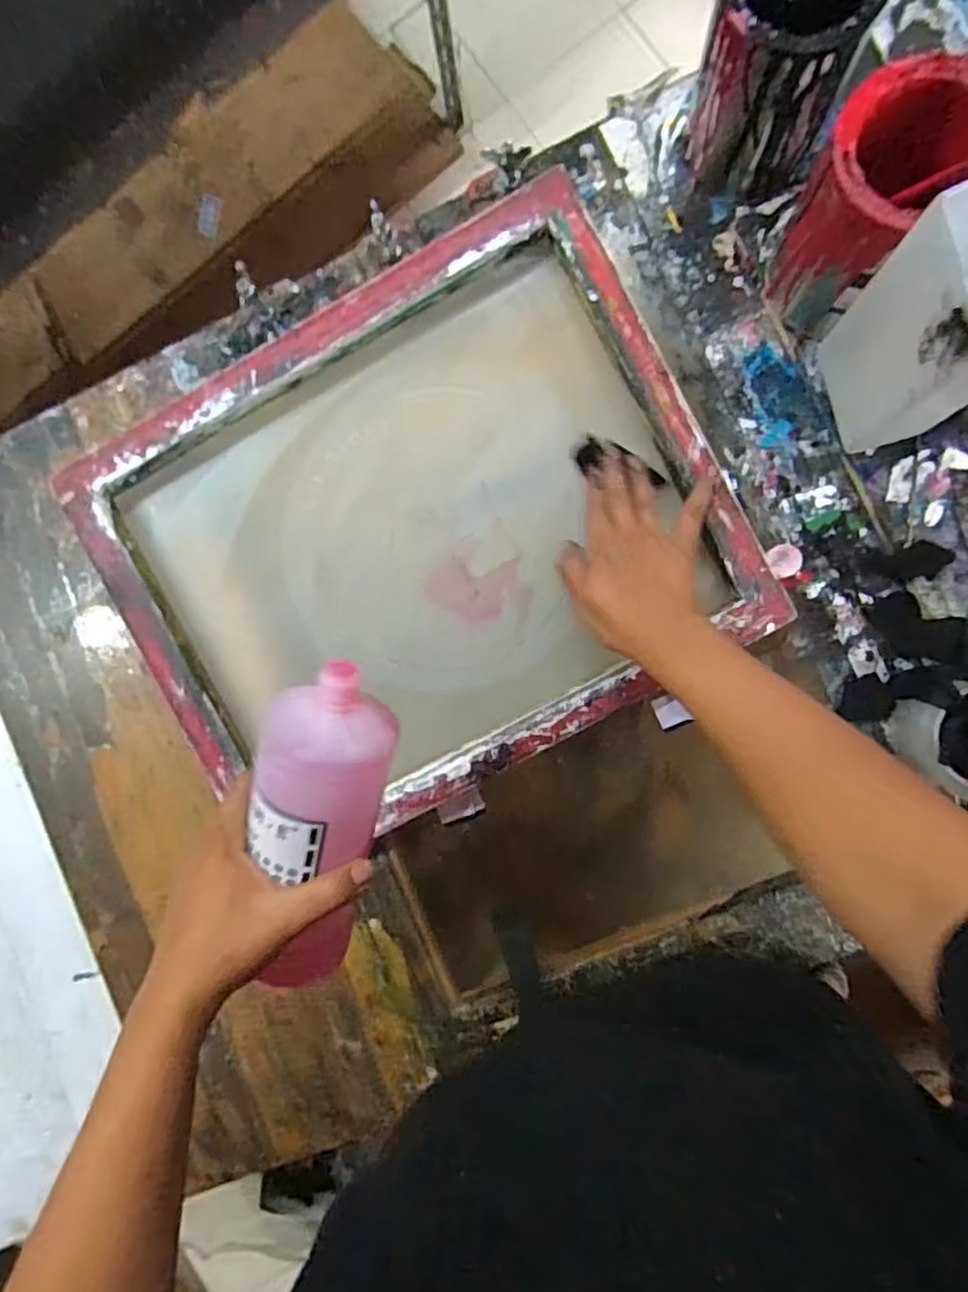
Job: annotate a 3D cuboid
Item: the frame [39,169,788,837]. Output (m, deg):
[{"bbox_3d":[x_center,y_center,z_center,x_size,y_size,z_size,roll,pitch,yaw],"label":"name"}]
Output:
[{"bbox_3d":[-0.056,-0.087,0.563,0.504,0.057,0.409,-29,86,6],"label":"frame"}]

